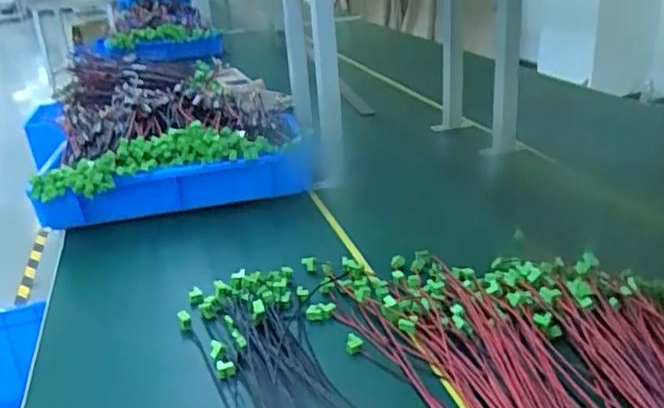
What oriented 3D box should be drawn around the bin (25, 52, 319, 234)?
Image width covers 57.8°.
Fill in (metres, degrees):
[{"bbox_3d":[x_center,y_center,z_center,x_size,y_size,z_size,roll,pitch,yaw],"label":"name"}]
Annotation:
[{"bbox_3d":[-0.290,-0.142,1.152,0.419,0.155,0.596,-8,24,-9],"label":"bin"}]

